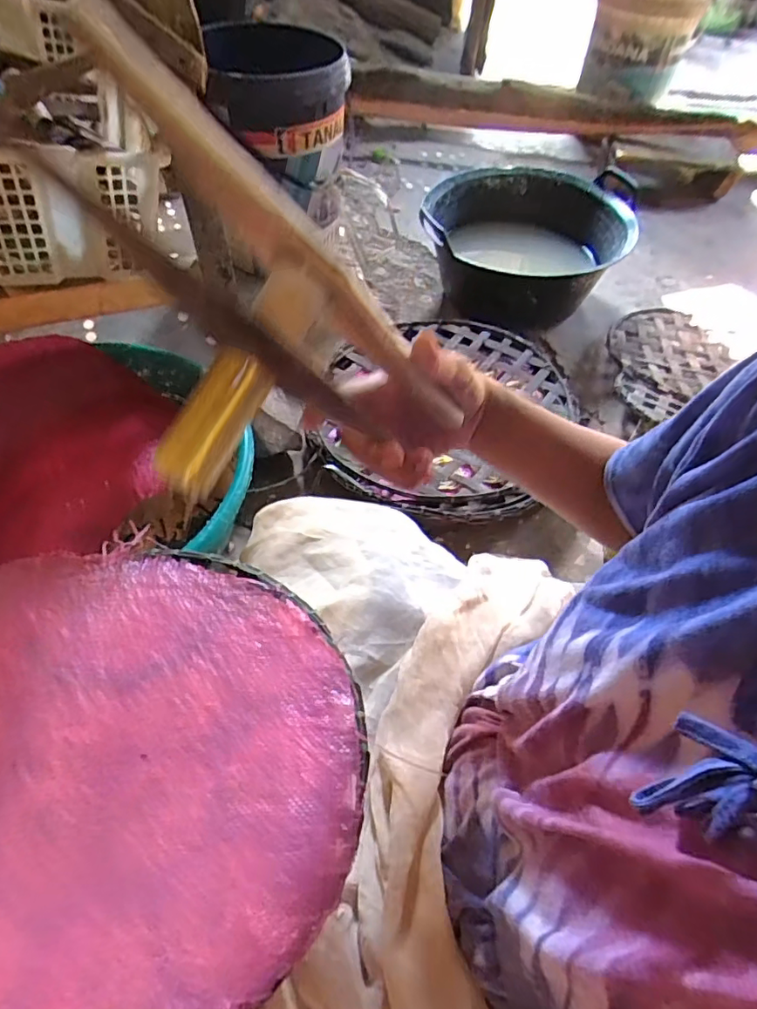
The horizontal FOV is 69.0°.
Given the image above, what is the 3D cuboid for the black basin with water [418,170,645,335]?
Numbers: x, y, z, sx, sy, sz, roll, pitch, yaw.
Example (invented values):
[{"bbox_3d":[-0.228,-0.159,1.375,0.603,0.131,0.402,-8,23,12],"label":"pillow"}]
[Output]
[{"bbox_3d":[0.303,-0.551,1.176,0.401,0.194,0.388,2,54,-3],"label":"black basin with water"}]

